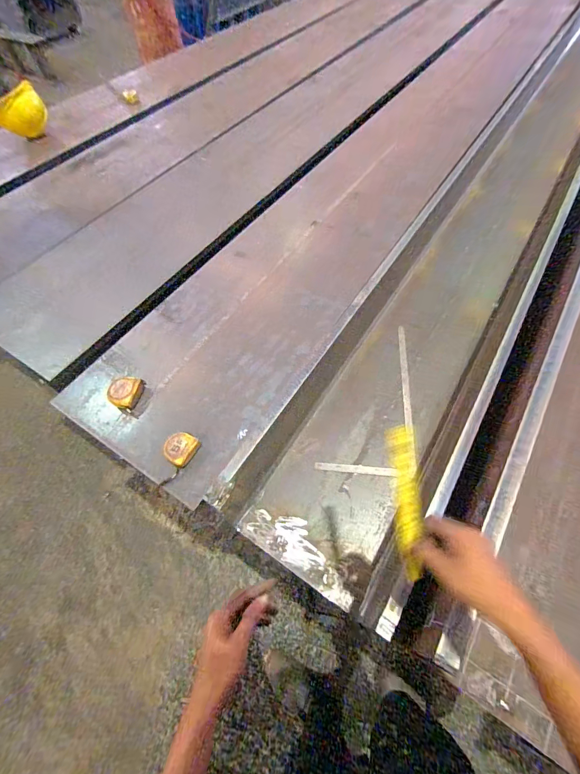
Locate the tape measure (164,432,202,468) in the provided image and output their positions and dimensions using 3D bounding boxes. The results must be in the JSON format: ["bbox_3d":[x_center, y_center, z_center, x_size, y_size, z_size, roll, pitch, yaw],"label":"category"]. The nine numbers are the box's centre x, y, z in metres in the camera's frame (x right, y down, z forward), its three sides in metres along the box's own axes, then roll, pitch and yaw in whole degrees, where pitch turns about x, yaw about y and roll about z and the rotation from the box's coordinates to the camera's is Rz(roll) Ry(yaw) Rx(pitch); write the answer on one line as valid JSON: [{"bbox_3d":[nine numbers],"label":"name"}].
[{"bbox_3d":[-0.242,0.134,0.742,0.063,0.031,0.070,22,62,16],"label":"tape measure"}]

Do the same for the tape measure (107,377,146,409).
[{"bbox_3d":[-0.407,0.012,0.837,0.070,0.033,0.079,16,65,11],"label":"tape measure"}]

